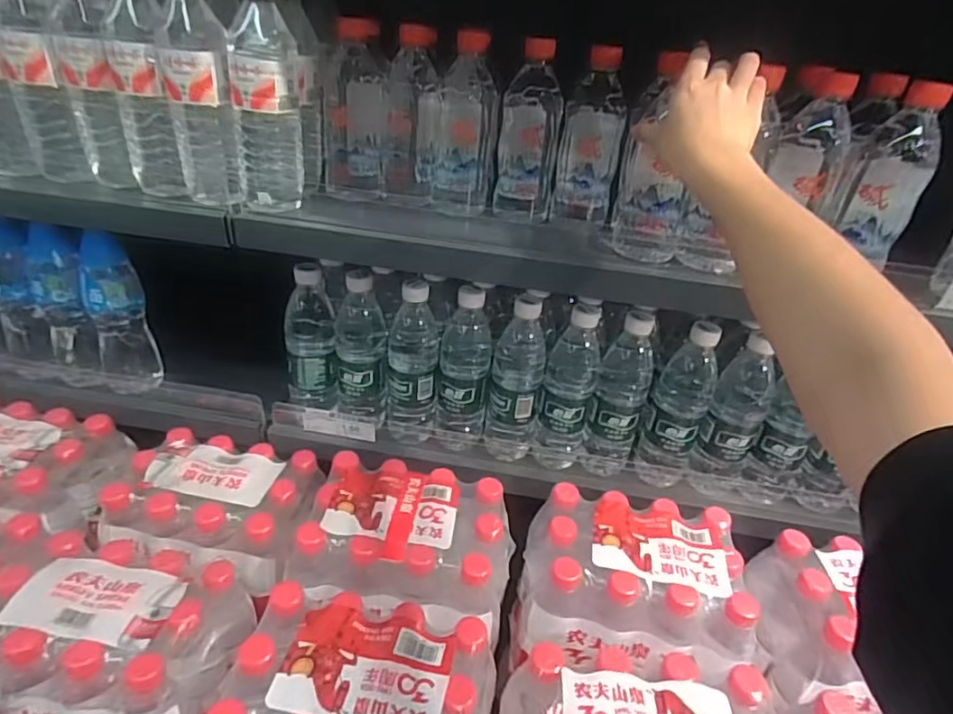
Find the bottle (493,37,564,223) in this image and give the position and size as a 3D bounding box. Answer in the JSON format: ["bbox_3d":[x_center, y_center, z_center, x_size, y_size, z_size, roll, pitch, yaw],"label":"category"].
[{"bbox_3d":[0.064,-0.261,0.663,0.067,0.189,0.084,7,33,3],"label":"bottle"}]

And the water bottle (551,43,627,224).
[{"bbox_3d":[0.135,-0.258,0.663,0.067,0.186,0.079,9,33,7],"label":"water bottle"}]

